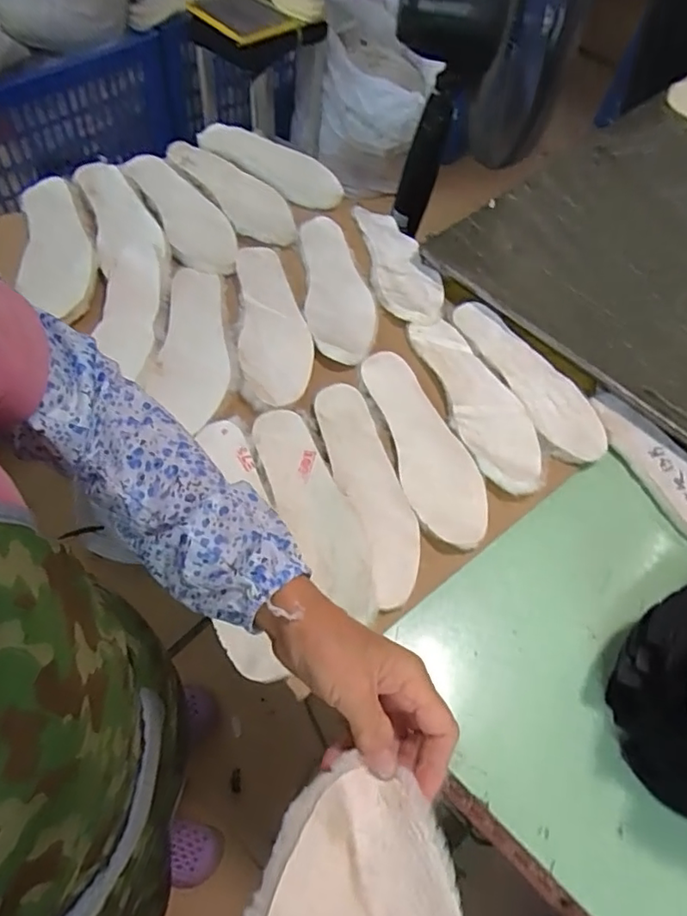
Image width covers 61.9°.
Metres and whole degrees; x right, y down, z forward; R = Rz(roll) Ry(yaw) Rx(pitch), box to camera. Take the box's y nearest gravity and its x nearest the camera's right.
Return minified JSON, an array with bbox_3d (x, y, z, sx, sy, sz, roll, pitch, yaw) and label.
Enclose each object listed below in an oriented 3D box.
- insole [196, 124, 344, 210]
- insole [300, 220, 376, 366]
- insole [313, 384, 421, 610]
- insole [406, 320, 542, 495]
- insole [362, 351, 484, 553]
[{"bbox_3d":[-0.118,-0.485,0.938,0.276,0.035,0.095,34,61,19],"label":"insole"},{"bbox_3d":[-0.008,-0.244,0.809,0.095,0.022,0.277,-1,60,-8],"label":"insole"},{"bbox_3d":[0.030,0.031,0.661,0.073,0.021,0.276,-13,61,-12],"label":"insole"},{"bbox_3d":[0.170,-0.077,0.731,0.090,0.011,0.270,-15,63,-15],"label":"insole"},{"bbox_3d":[0.100,-0.021,0.689,0.090,0.013,0.272,-11,62,-13],"label":"insole"}]

